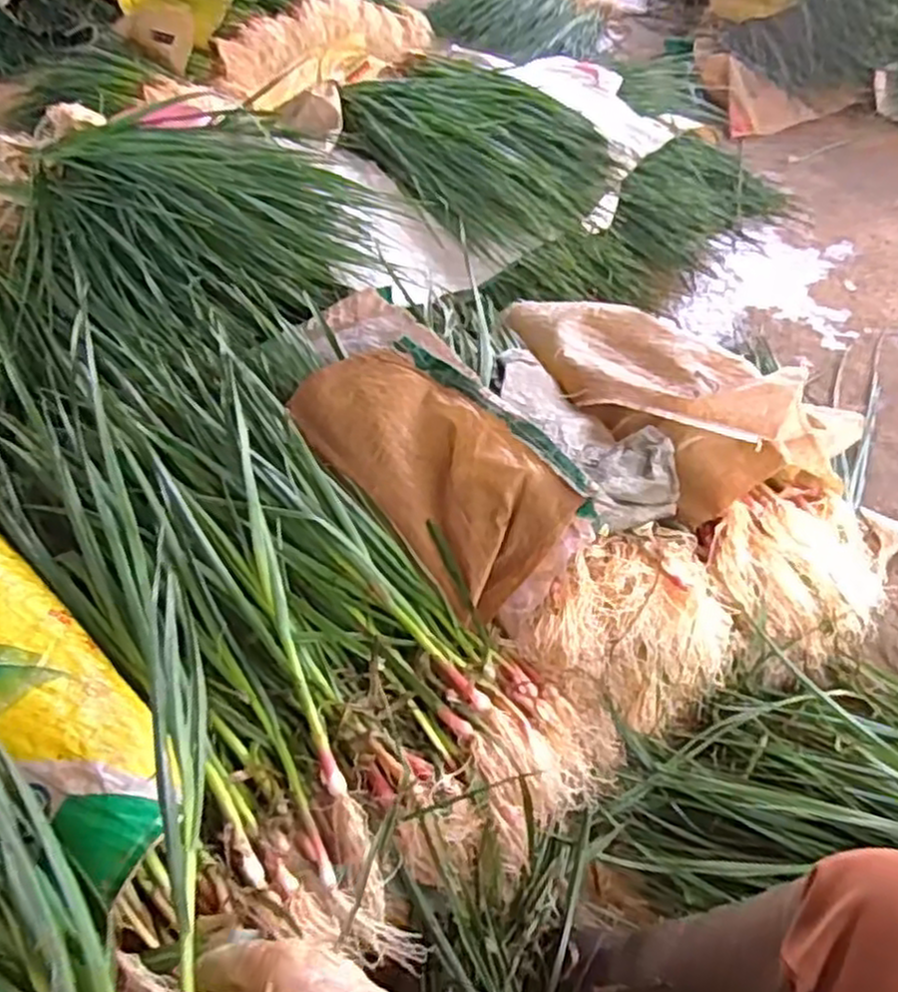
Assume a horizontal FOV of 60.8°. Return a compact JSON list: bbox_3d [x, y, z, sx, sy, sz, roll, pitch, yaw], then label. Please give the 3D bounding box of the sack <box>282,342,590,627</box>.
[{"bbox_3d":[-0.018,-0.036,0.839,0.168,0.106,0.384,-32,51,-22],"label":"sack"}]

